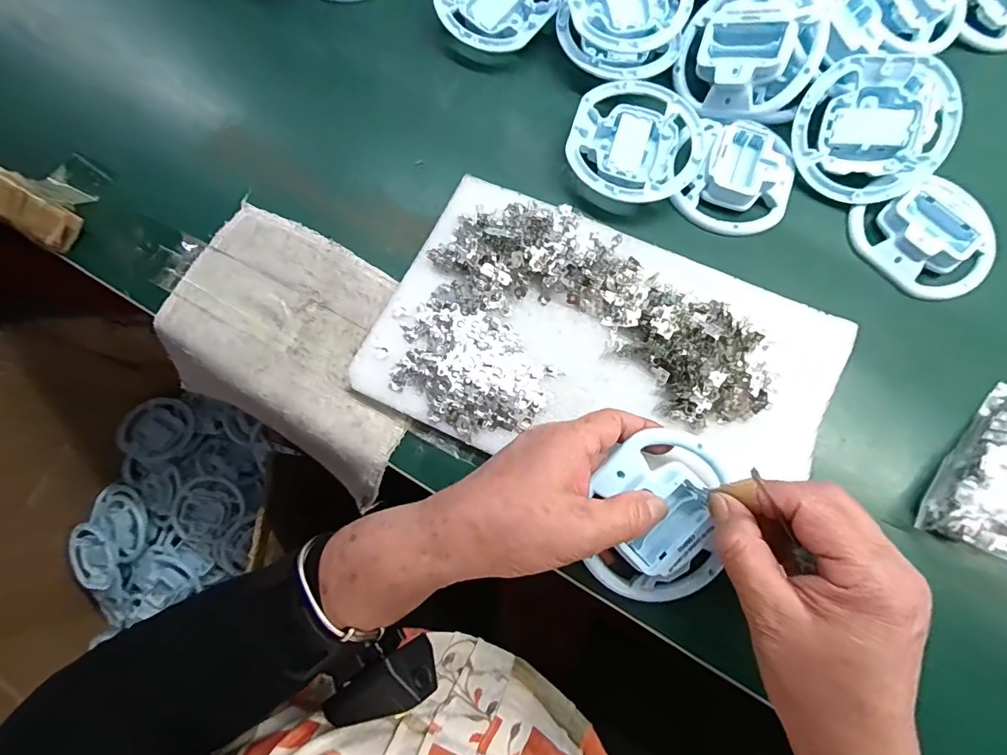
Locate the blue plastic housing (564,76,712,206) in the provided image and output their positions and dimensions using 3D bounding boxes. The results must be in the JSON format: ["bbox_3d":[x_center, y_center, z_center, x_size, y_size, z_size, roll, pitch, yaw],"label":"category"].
[{"bbox_3d":[0.102,-0.178,0.362,0.099,0.020,0.104,16,77,5],"label":"blue plastic housing"}]

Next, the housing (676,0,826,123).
[{"bbox_3d":[0.186,-0.252,0.357,0.099,0.038,0.103,-1,81,21],"label":"housing"}]

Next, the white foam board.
[{"bbox_3d":[0.070,-0.018,0.319,0.302,0.017,0.181,23,78,6],"label":"white foam board"}]

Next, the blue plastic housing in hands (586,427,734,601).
[{"bbox_3d":[0.095,0.086,0.283,0.091,0.028,0.106,0,91,-2],"label":"blue plastic housing in hands"}]

